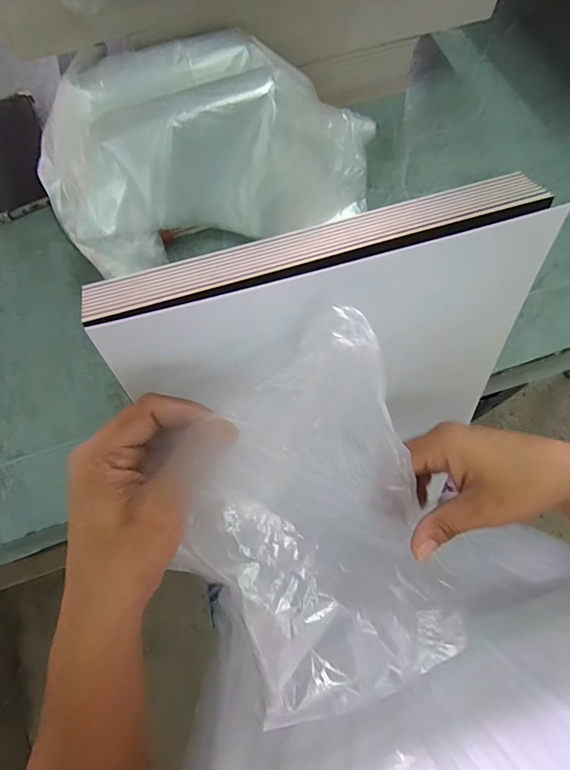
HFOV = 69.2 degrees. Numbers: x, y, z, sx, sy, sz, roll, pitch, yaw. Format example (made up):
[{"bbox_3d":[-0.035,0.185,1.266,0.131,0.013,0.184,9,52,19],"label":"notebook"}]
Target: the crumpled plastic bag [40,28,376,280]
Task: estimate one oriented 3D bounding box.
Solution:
[{"bbox_3d":[-0.066,-0.214,0.388,0.302,0.109,0.133,-17,70,-5],"label":"crumpled plastic bag"}]

